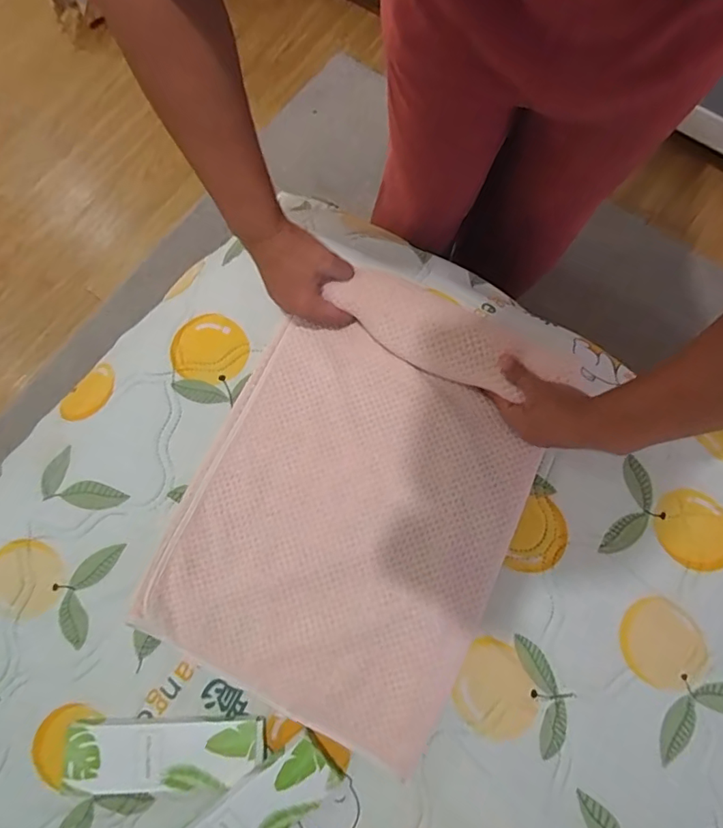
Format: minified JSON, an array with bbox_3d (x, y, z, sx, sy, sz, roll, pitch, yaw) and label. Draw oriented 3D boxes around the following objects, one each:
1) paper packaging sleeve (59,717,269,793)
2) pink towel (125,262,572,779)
[{"bbox_3d":[-0.188,0.325,0.488,0.185,0.018,0.059,-1,75,2],"label":"paper packaging sleeve"},{"bbox_3d":[-0.008,0.076,0.509,0.316,0.059,0.423,24,77,8],"label":"pink towel"}]

